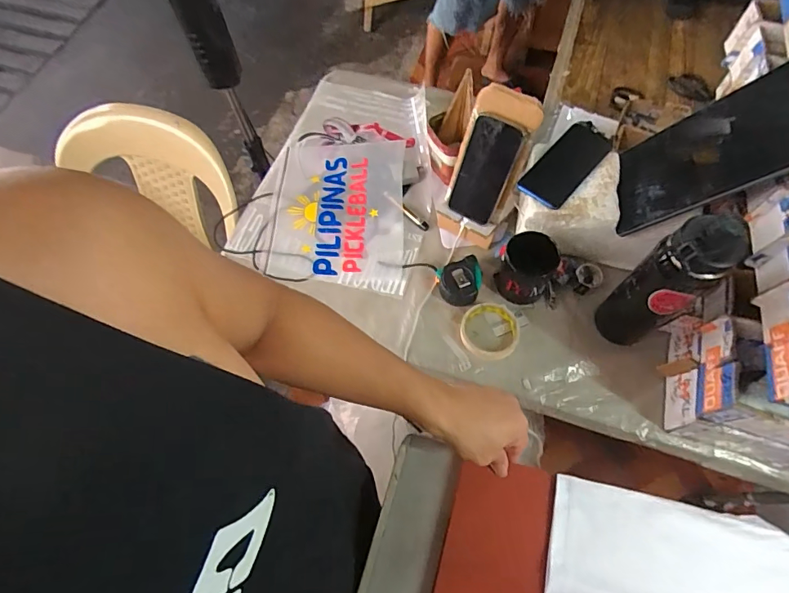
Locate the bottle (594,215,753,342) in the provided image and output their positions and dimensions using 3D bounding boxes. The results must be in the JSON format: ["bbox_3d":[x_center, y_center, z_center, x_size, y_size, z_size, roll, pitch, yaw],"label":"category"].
[{"bbox_3d":[0.368,-0.012,0.615,0.097,0.275,0.089,-31,67,-13],"label":"bottle"}]

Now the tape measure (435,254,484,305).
[{"bbox_3d":[0.111,-0.028,0.757,0.073,0.045,0.075,-14,65,-5],"label":"tape measure"}]

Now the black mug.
[{"bbox_3d":[0.213,-0.044,0.732,0.079,0.097,0.073,-1,64,1],"label":"black mug"}]

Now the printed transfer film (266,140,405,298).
[{"bbox_3d":[-0.103,-0.162,0.856,0.237,0.010,0.340,0,65,2],"label":"printed transfer film"}]

